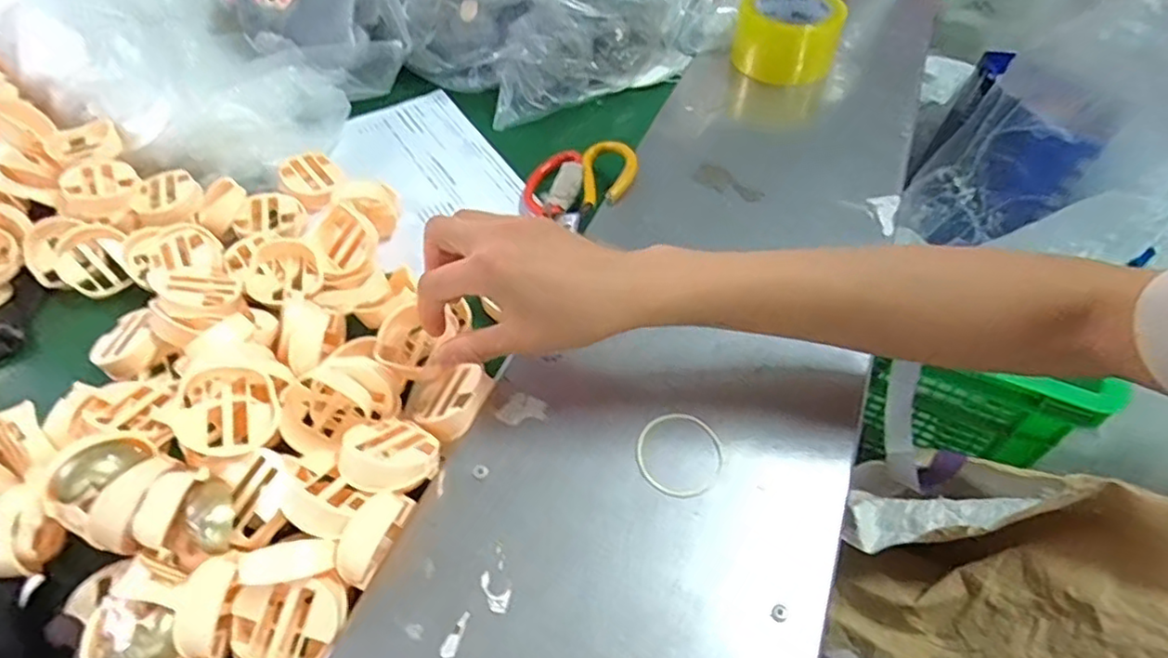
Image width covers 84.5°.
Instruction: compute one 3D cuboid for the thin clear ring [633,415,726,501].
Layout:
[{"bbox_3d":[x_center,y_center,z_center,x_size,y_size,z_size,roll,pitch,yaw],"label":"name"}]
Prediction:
[{"bbox_3d":[0.061,0.079,0.411,0.055,0.004,0.059,0,51,0],"label":"thin clear ring"}]

